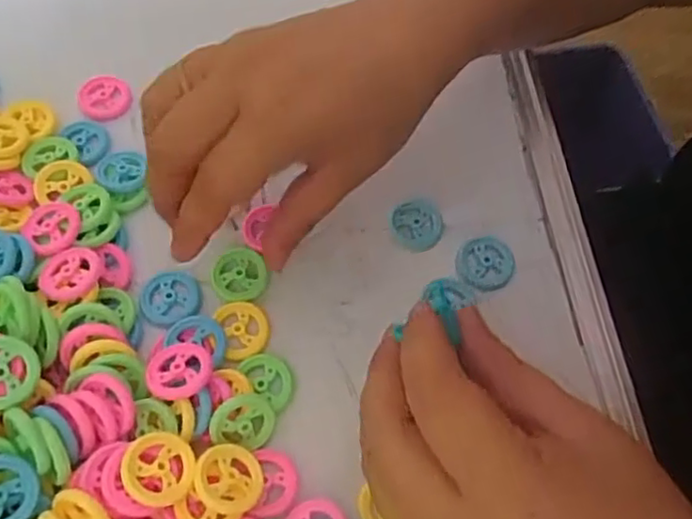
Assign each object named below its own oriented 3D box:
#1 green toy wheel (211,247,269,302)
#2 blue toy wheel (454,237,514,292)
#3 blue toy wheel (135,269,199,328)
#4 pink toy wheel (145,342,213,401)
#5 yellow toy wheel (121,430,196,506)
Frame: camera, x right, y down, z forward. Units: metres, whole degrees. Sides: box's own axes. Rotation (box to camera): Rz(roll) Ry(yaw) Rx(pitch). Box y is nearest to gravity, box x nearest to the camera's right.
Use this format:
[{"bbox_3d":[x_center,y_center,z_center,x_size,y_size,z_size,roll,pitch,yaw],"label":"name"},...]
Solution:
[{"bbox_3d":[-0.055,0.007,0.322,0.028,0.004,0.029,1,64,-2],"label":"green toy wheel"},{"bbox_3d":[0.074,0.002,0.333,0.029,0.005,0.029,1,64,-2],"label":"blue toy wheel"},{"bbox_3d":[-0.090,0.020,0.317,0.030,0.004,0.030,1,64,-2],"label":"blue toy wheel"},{"bbox_3d":[-0.076,0.050,0.286,0.028,0.005,0.029,0,49,-3],"label":"pink toy wheel"},{"bbox_3d":[-0.077,0.087,0.259,0.029,0.005,0.029,16,51,-21],"label":"yellow toy wheel"}]

